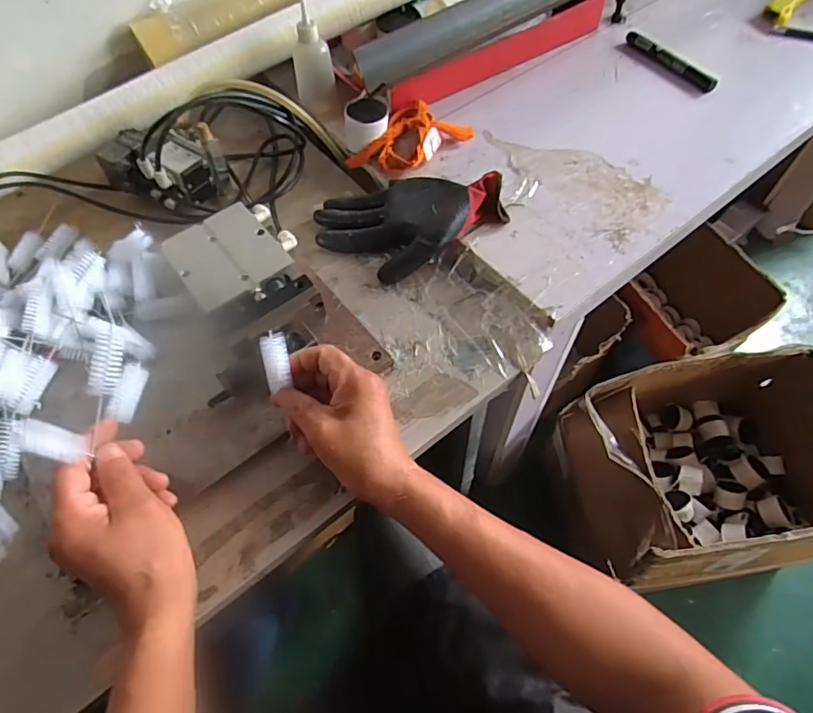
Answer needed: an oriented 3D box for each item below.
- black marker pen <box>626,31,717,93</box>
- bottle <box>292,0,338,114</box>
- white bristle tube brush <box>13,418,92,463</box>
[{"bbox_3d":[0.346,-0.391,0.685,0.013,0.017,0.138,-34,64,-16],"label":"black marker pen"},{"bbox_3d":[-0.113,-0.355,0.614,0.046,0.120,0.036,-12,60,-5],"label":"bottle"},{"bbox_3d":[-0.231,0.056,0.343,0.014,0.059,0.018,-45,67,-6],"label":"white bristle tube brush"}]

